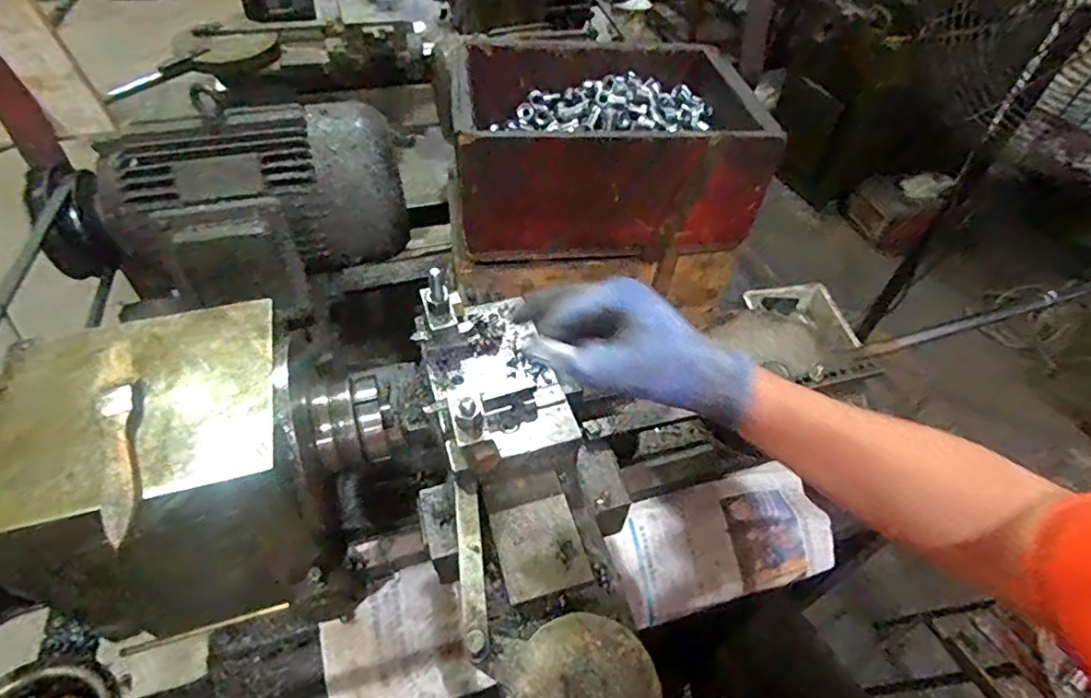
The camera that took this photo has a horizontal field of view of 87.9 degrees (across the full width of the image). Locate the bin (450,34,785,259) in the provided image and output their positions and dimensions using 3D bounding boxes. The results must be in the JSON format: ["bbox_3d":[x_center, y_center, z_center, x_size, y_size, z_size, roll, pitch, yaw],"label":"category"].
[{"bbox_3d":[0.066,-0.250,0.697,0.342,0.150,0.246,-4,48,-7],"label":"bin"}]

